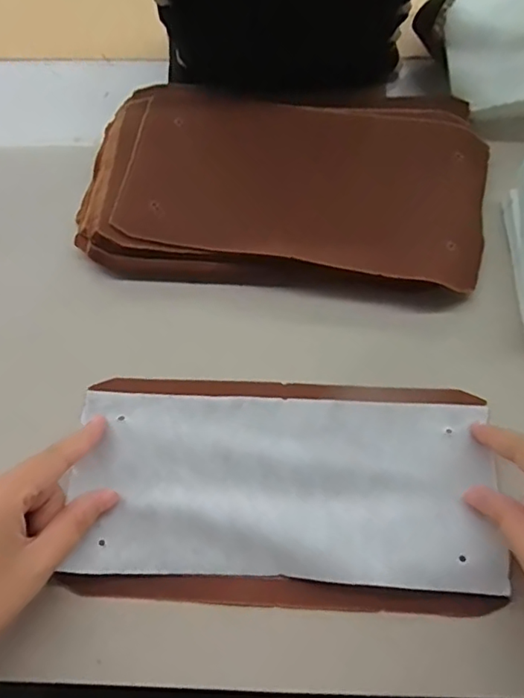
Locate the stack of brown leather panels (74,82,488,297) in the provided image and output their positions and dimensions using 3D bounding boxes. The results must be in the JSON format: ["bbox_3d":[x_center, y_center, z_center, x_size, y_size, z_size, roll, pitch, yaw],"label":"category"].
[{"bbox_3d":[0.016,-0.127,0.402,0.275,0.026,0.157,6,69,4],"label":"stack of brown leather panels"}]

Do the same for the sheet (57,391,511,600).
[{"bbox_3d":[0.013,0.080,0.331,0.243,0.009,0.106,2,63,3],"label":"sheet"}]

